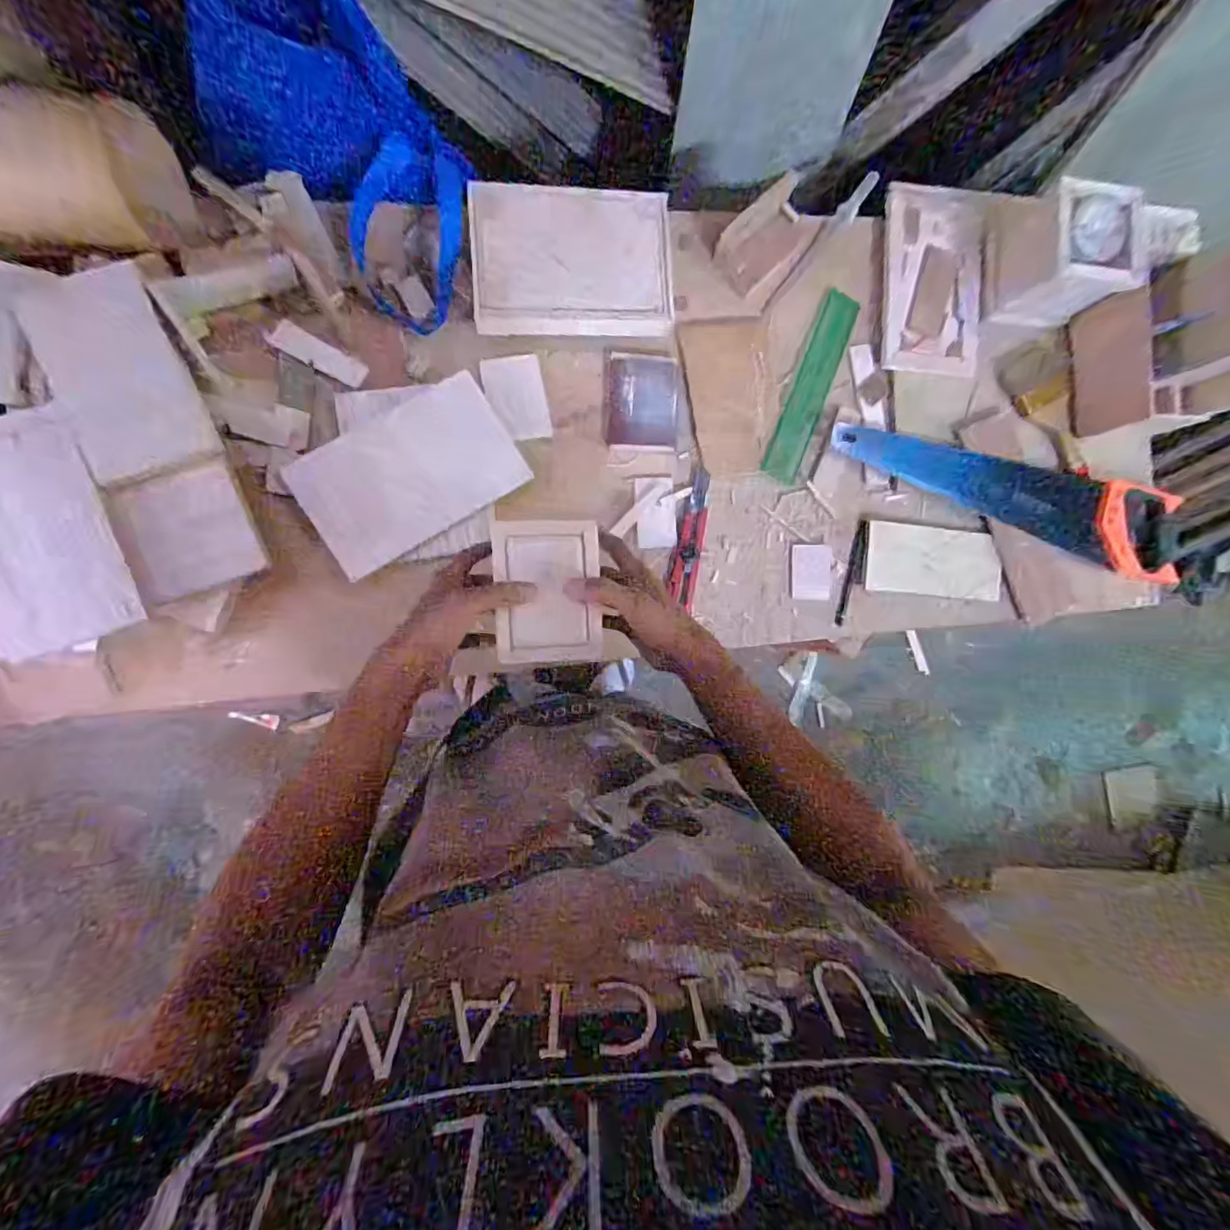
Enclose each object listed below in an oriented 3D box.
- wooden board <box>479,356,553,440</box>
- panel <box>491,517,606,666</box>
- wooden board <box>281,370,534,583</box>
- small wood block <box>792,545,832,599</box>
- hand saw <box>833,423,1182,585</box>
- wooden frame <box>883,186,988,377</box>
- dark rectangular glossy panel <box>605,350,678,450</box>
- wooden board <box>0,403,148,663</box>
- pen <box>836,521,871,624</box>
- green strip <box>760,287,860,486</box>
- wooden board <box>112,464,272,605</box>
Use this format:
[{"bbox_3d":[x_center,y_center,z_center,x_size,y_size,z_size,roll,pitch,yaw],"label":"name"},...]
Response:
[{"bbox_3d":[-0.111,-0.245,0.613,0.065,0.010,0.095,-12,91,-9],"label":"wooden board"},{"bbox_3d":[-0.057,-0.020,0.465,0.087,0.006,0.119,-2,92,-9],"label":"panel"},{"bbox_3d":[-0.219,-0.154,0.587,0.219,0.011,0.138,-34,92,-11],"label":"wooden board"},{"bbox_3d":[0.244,-0.052,0.669,0.047,0.006,0.067,2,89,-9],"label":"small wood block"},{"bbox_3d":[0.536,-0.174,0.704,0.526,0.035,0.118,20,86,-8],"label":"hand saw"},{"bbox_3d":[0.404,-0.425,0.688,0.133,0.014,0.233,-2,90,-9],"label":"wooden frame"},{"bbox_3d":[0.032,-0.244,0.624,0.085,0.019,0.104,0,89,-9],"label":"dark rectangular glossy panel"},{"bbox_3d":[-0.530,-0.070,0.489,0.133,0.017,0.200,-20,103,-19],"label":"wooden board"},{"bbox_3d":[0.299,-0.055,0.683,0.016,0.007,0.136,17,87,-8],"label":"pen"},{"bbox_3d":[0.245,-0.283,0.673,0.048,0.004,0.241,22,86,-8],"label":"green strip"},{"bbox_3d":[-0.415,-0.080,0.530,0.109,0.005,0.111,-21,105,-17],"label":"wooden board"}]

